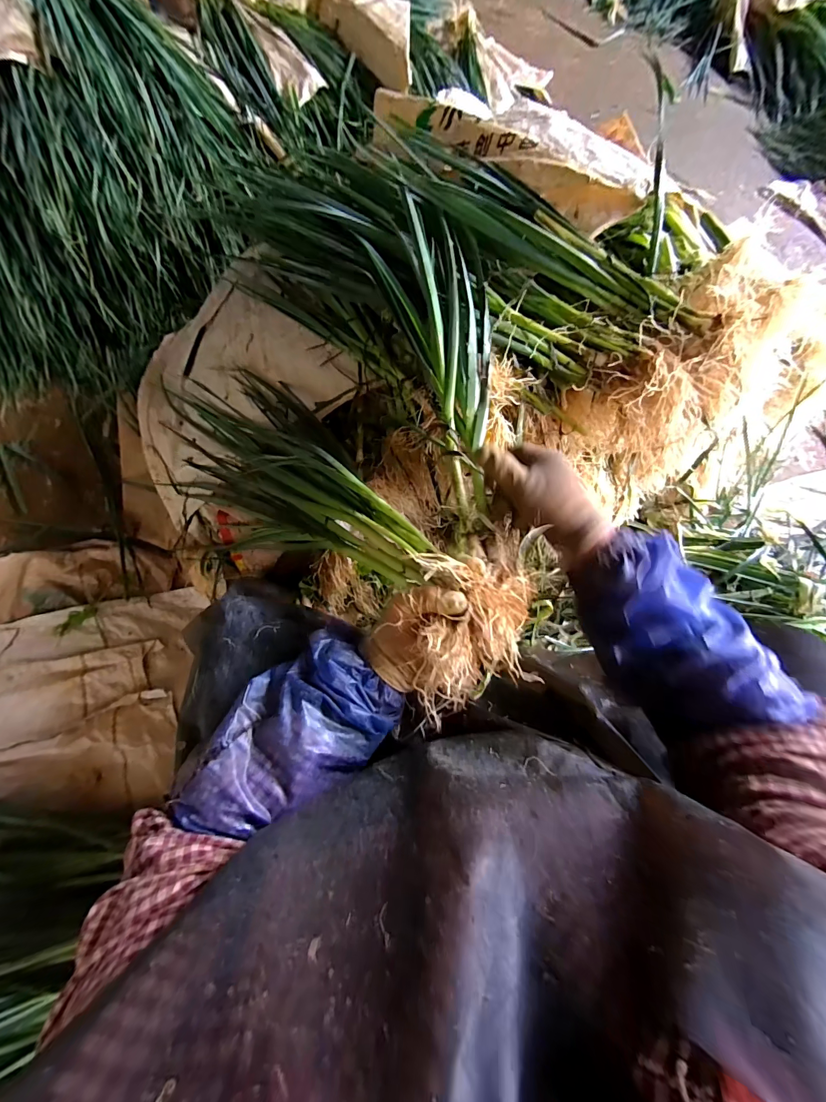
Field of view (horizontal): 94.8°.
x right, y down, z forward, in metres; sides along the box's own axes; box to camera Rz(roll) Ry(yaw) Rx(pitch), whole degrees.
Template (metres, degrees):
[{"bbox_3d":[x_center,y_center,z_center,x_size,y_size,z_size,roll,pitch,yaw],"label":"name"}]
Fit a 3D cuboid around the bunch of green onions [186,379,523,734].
[{"bbox_3d":[-0.144,-0.080,0.518,0.188,0.114,0.682,-46,52,-14],"label":"bunch of green onions"}]

